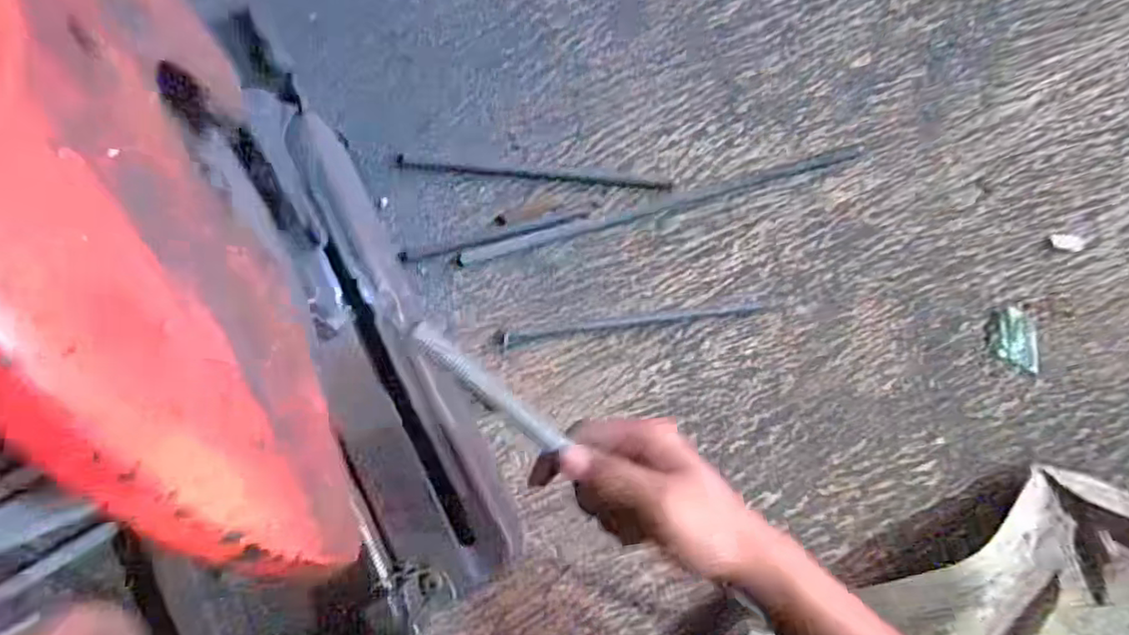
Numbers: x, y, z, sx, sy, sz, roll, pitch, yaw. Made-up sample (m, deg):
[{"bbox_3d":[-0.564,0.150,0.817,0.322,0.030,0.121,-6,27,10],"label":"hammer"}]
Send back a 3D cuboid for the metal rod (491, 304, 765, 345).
[{"bbox_3d":[0.063,0.005,0.598,0.250,0.007,0.012,-8,82,-3],"label":"metal rod"}]

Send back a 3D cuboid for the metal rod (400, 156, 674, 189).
[{"bbox_3d":[-0.029,-0.137,0.617,0.261,0.006,0.009,5,81,-1],"label":"metal rod"}]

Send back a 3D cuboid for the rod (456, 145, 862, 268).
[{"bbox_3d":[0.092,-0.108,0.613,0.396,0.008,0.014,-16,82,-4],"label":"rod"}]

